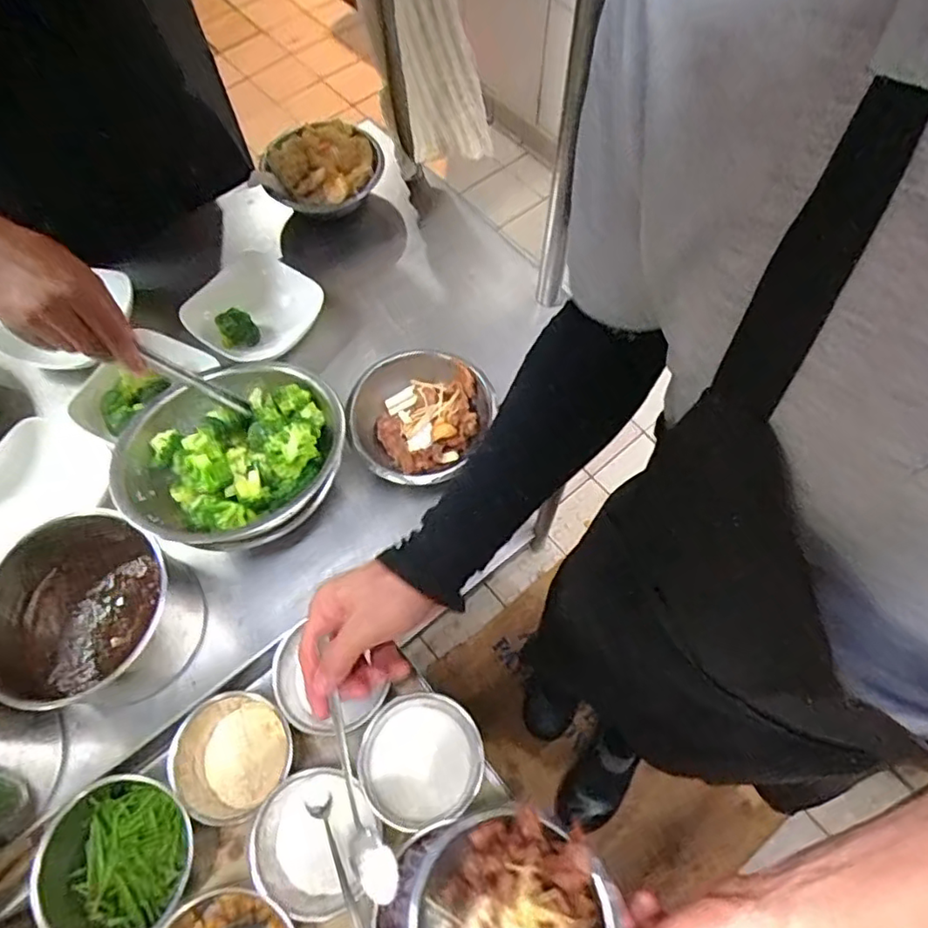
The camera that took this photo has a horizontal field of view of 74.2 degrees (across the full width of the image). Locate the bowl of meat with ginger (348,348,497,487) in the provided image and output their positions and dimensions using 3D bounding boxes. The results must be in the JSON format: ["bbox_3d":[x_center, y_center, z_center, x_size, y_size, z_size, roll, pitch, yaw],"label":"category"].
[{"bbox_3d":[-0.053,-0.053,0.710,0.141,0.071,0.173,24,67,12],"label":"bowl of meat with ginger"}]

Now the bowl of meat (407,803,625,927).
[{"bbox_3d":[0.035,0.366,0.479,0.150,0.062,0.166,10,65,5],"label":"bowl of meat"}]

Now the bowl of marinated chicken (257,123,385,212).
[{"bbox_3d":[-0.193,-0.408,0.847,0.150,0.062,0.119,25,68,12],"label":"bowl of marinated chicken"}]

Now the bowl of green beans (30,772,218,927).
[{"bbox_3d":[-0.318,0.377,0.590,0.121,0.085,0.138,-6,65,-2],"label":"bowl of green beans"}]

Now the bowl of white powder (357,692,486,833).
[{"bbox_3d":[-0.040,0.294,0.612,0.116,0.068,0.117,0,65,1],"label":"bowl of white powder"}]

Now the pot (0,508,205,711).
[{"bbox_3d":[-0.362,0.154,0.594,0.175,0.111,0.163,0,65,1],"label":"pot"}]

